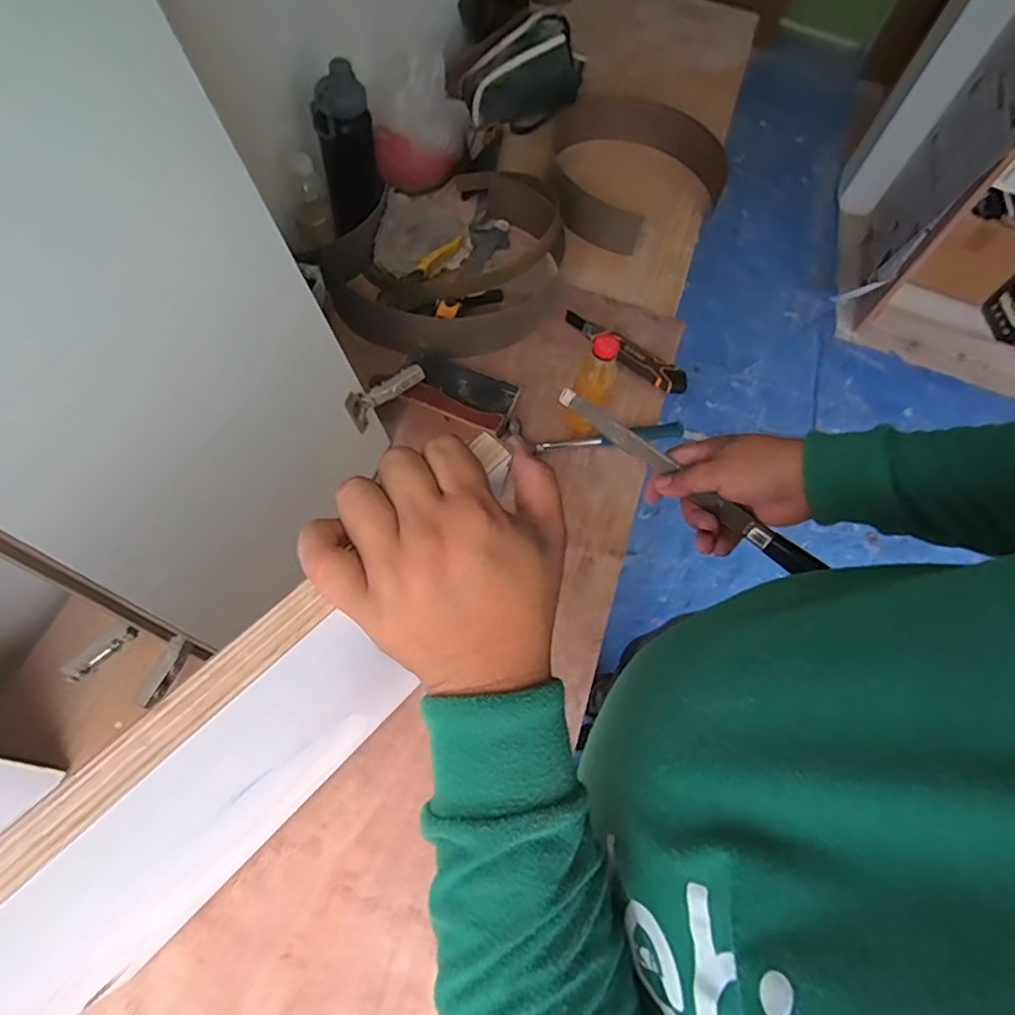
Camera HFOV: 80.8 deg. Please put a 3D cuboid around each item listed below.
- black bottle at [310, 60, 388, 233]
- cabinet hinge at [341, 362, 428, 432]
[{"bbox_3d":[-0.239,-0.537,0.894,0.085,0.203,0.071,-12,66,-11],"label":"black bottle"},{"bbox_3d":[-0.155,-0.146,0.760,0.108,0.051,0.021,-35,68,-2],"label":"cabinet hinge"}]

